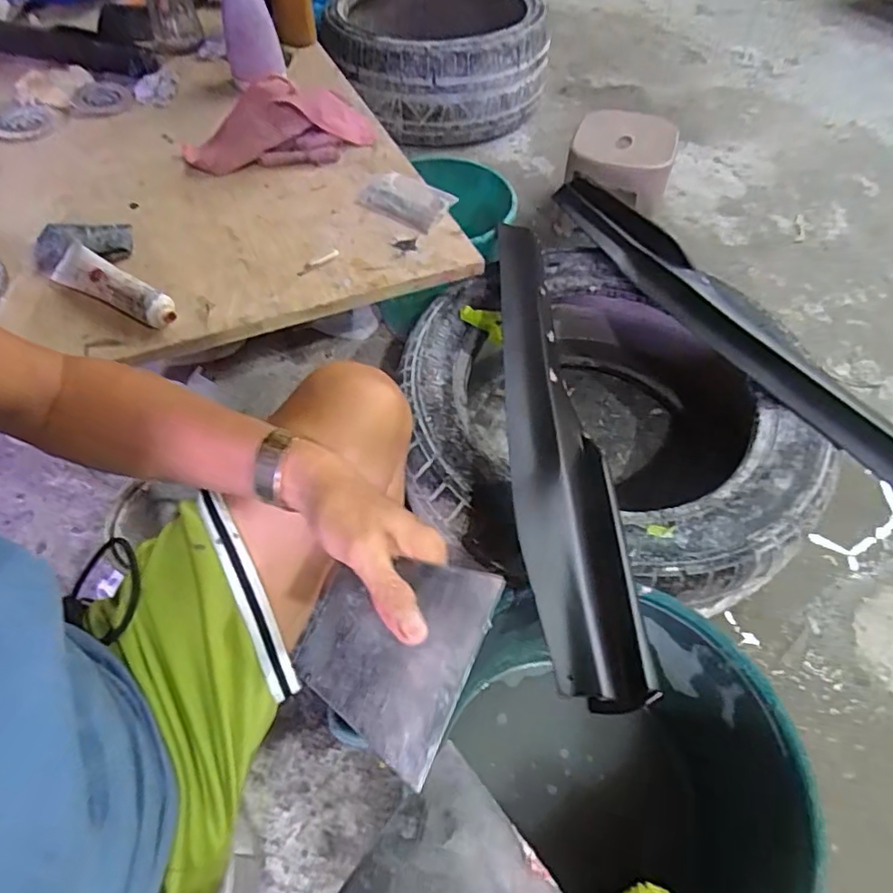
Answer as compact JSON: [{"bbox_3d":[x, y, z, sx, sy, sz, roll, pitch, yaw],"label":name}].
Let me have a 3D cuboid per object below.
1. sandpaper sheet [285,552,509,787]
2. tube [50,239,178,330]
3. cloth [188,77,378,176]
[{"bbox_3d":[-0.032,0.104,0.308,0.098,0.006,0.099,18,77,27],"label":"sandpaper sheet"},{"bbox_3d":[-0.367,-0.173,0.621,0.176,0.032,0.041,28,59,19],"label":"tube"},{"bbox_3d":[-0.233,-0.449,0.785,0.264,0.080,0.094,-17,56,-12],"label":"cloth"}]

